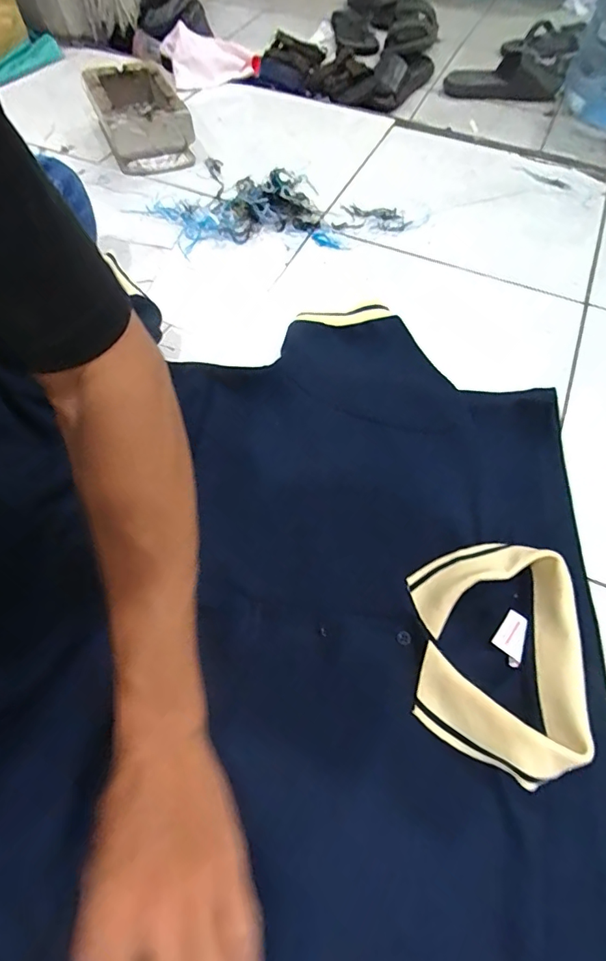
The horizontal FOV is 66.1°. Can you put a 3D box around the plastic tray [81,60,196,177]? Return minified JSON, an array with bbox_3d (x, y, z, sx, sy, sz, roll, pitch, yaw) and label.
[{"bbox_3d":[-0.281,-0.619,0.788,0.124,0.082,0.233,-23,63,-13],"label":"plastic tray"}]

